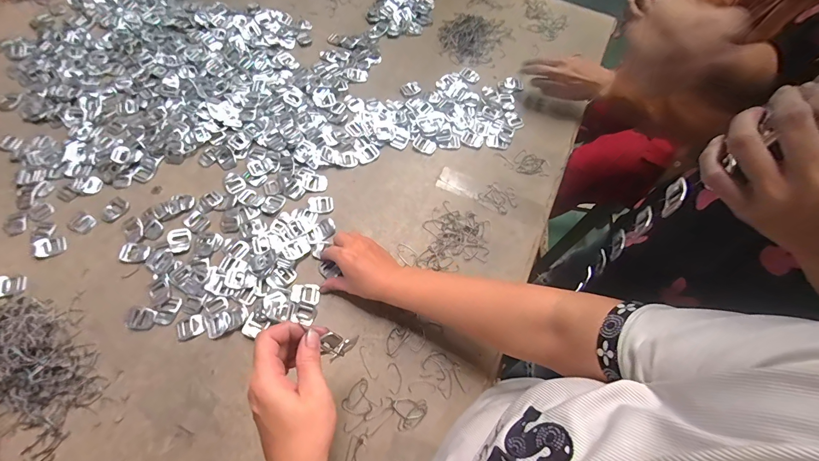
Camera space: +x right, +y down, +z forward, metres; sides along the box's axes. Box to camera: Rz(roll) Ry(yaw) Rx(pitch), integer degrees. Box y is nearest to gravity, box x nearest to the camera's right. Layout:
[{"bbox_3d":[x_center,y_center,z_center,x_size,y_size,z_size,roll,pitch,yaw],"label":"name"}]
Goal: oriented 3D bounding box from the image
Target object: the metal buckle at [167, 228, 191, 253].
[{"bbox_3d":[-0.343,0.014,0.547,0.030,0.004,0.039,-24,68,-14],"label":"metal buckle"}]

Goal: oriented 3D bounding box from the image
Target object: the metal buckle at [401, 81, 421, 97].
[{"bbox_3d":[0.003,-0.273,0.704,0.037,0.005,0.026,-32,71,-16],"label":"metal buckle"}]

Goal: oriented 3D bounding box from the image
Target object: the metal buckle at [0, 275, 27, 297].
[{"bbox_3d":[-0.554,0.076,0.506,0.042,0.010,0.029,-4,65,-5],"label":"metal buckle"}]

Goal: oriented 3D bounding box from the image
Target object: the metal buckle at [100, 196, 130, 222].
[{"bbox_3d":[-0.452,-0.032,0.561,0.036,0.004,0.041,22,66,7],"label":"metal buckle"}]

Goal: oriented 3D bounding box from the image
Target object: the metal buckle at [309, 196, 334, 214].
[{"bbox_3d":[-0.141,-0.043,0.584,0.038,0.004,0.029,-3,65,-5],"label":"metal buckle"}]

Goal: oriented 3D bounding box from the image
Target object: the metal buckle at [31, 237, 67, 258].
[{"bbox_3d":[-0.524,0.024,0.532,0.041,0.005,0.031,-17,67,-11],"label":"metal buckle"}]

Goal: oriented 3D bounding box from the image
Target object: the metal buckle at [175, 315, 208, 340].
[{"bbox_3d":[-0.294,0.130,0.493,0.038,0.004,0.026,-24,68,-14],"label":"metal buckle"}]

